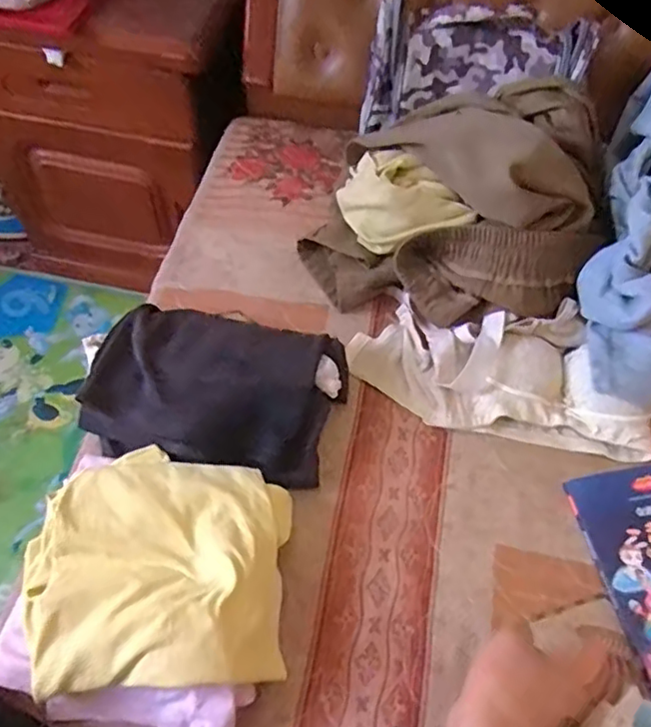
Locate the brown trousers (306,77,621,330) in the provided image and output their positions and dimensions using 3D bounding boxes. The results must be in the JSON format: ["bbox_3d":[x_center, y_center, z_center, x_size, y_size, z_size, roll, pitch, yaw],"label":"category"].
[{"bbox_3d":[0.148,-0.192,0.697,0.319,0.167,0.261,15,57,10],"label":"brown trousers"}]

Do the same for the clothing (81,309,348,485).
[{"bbox_3d":[-0.110,0.029,0.614,0.243,0.046,0.167,9,57,6],"label":"clothing"}]

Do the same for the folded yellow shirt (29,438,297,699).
[{"bbox_3d":[-0.143,0.159,0.507,0.219,0.037,0.196,0,56,-2],"label":"folded yellow shirt"}]

